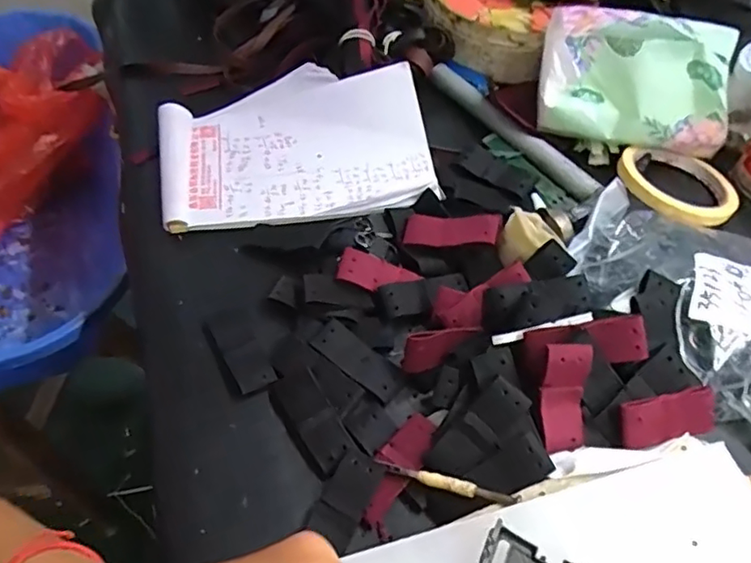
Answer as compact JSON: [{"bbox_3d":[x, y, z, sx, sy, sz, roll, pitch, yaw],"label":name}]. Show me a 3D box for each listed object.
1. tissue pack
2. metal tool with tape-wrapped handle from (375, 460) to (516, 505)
[{"bbox_3d":[0.212,-0.164,0.489,0.152,0.086,0.086,12,55,11],"label":"tissue pack"},{"bbox_3d":[0.037,0.111,0.331,0.079,0.006,0.008,8,49,23],"label":"metal tool with tape-wrapped handle"}]

